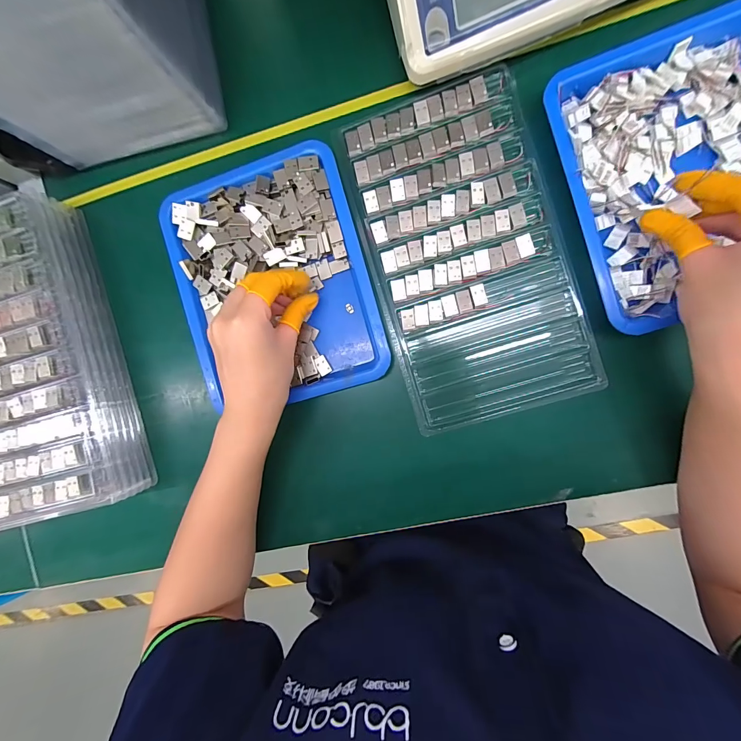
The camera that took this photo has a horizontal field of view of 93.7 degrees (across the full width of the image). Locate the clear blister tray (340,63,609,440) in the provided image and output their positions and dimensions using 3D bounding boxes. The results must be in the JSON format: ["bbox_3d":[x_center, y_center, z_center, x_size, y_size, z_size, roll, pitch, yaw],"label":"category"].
[{"bbox_3d":[0.083,-0.099,0.309,0.156,0.012,0.287,-18,92,9],"label":"clear blister tray"}]

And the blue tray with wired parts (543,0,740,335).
[{"bbox_3d":[0.246,-0.154,0.270,0.167,0.033,0.214,-16,93,9],"label":"blue tray with wired parts"}]

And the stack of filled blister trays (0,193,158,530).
[{"bbox_3d":[-0.344,-0.001,0.347,0.173,0.062,0.288,-15,91,8],"label":"stack of filled blister trays"}]

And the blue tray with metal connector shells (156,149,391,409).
[{"bbox_3d":[-0.089,-0.082,0.323,0.171,0.024,0.219,-15,93,9],"label":"blue tray with metal connector shells"}]

